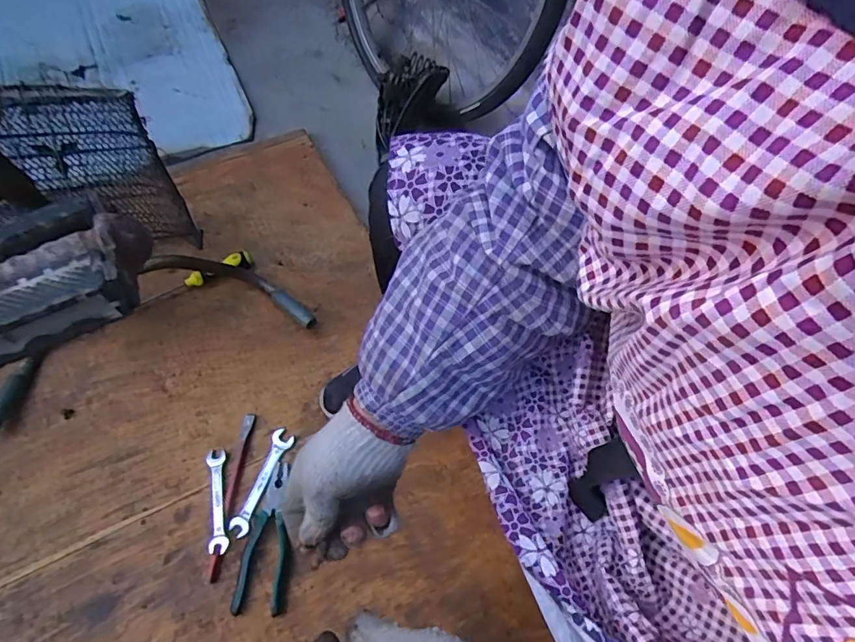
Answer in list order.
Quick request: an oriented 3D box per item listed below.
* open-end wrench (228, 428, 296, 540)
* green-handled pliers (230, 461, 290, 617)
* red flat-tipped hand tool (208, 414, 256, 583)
[{"bbox_3d":[-0.247,0.237,0.761,0.033,0.011,0.158,20,64,8],"label":"open-end wrench"},{"bbox_3d":[-0.227,0.304,0.725,0.064,0.022,0.192,2,63,-1],"label":"green-handled pliers"},{"bbox_3d":[-0.290,0.251,0.752,0.016,0.011,0.235,5,63,0],"label":"red flat-tipped hand tool"}]

